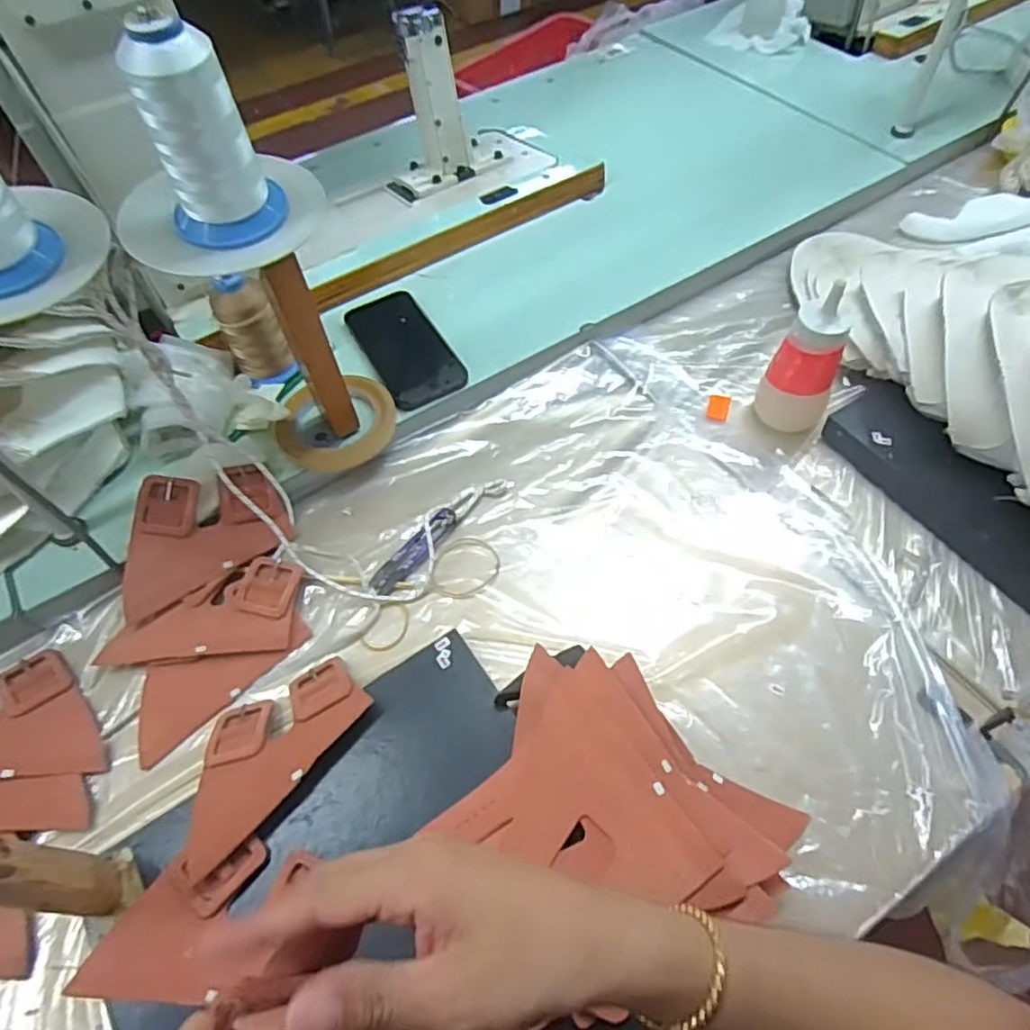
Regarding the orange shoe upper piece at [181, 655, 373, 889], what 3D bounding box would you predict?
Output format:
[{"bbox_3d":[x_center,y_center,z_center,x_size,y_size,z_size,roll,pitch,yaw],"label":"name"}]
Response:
[{"bbox_3d":[-0.184,0.170,0.479,0.096,0.012,0.152,26,57,40],"label":"orange shoe upper piece"}]

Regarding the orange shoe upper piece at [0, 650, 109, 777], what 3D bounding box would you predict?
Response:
[{"bbox_3d":[-0.395,0.157,0.514,0.147,0.021,0.098,-7,59,-1],"label":"orange shoe upper piece"}]

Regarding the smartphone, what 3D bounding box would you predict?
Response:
[{"bbox_3d":[-0.118,-0.179,0.695,0.078,0.007,0.157,-27,64,-11],"label":"smartphone"}]

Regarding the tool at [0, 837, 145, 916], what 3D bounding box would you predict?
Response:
[{"bbox_3d":[-0.272,0.196,0.358,0.023,0.220,0.035,-10,59,-3],"label":"tool"}]

